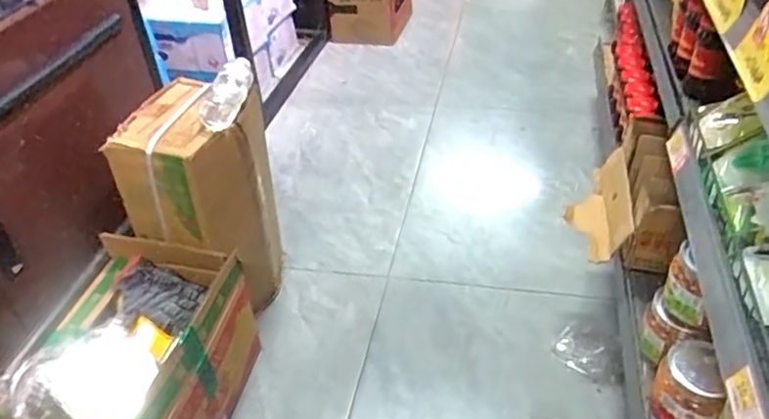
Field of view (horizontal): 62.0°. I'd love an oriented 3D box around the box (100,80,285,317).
[{"bbox_3d":[-0.352,0.016,1.282,0.202,0.478,0.280,1,38,8],"label":"box"}]

